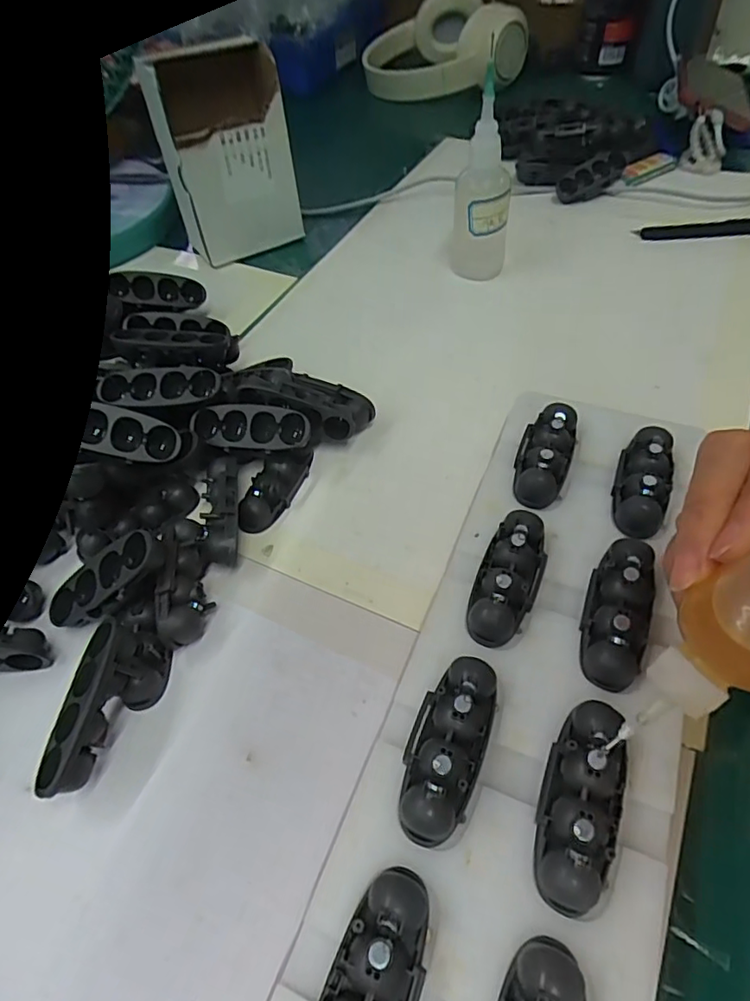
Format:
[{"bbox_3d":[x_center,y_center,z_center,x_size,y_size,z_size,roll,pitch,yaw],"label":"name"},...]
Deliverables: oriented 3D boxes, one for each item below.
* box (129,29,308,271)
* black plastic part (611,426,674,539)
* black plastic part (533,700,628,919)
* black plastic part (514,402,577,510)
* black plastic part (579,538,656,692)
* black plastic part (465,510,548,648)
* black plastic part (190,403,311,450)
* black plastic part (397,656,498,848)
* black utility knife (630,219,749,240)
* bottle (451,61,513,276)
[{"bbox_3d":[-0.112,-0.262,0.428,0.090,0.127,0.067,-16,52,-8],"label":"box"},{"bbox_3d":[0.125,-0.010,0.262,0.023,0.016,0.060,18,55,18],"label":"black plastic part"},{"bbox_3d":[0.067,0.095,0.181,0.023,0.020,0.061,17,55,17],"label":"black plastic part"},{"bbox_3d":[0.083,-0.024,0.276,0.025,0.015,0.060,16,55,17],"label":"black plastic part"},{"bbox_3d":[0.096,0.043,0.222,0.023,0.017,0.059,16,55,17],"label":"black plastic part"},{"bbox_3d":[0.056,0.031,0.235,0.024,0.016,0.061,18,55,18],"label":"black plastic part"},{"bbox_3d":[-0.066,-0.039,0.299,0.064,0.011,0.024,4,89,9],"label":"black plastic part"},{"bbox_3d":[0.026,0.083,0.196,0.025,0.015,0.062,17,55,17],"label":"black plastic part"},{"bbox_3d":[0.267,-0.209,0.432,0.128,0.012,0.009,0,52,4],"label":"black utility knife"},{"bbox_3d":[0.073,-0.208,0.381,0.029,0.118,0.031,-30,55,-18],"label":"bottle"}]

